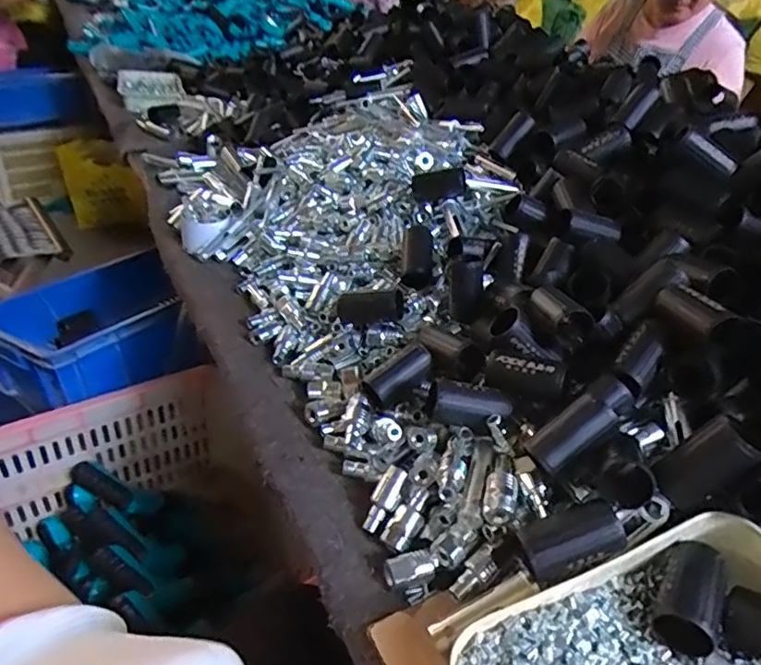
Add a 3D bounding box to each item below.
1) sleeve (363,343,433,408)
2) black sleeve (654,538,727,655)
[{"bbox_3d":[0.016,0.036,0.489,0.064,0.029,0.026,-40,50,-9],"label":"sleeve"},{"bbox_3d":[0.190,0.159,0.338,0.032,0.025,0.066,24,38,21],"label":"black sleeve"}]

